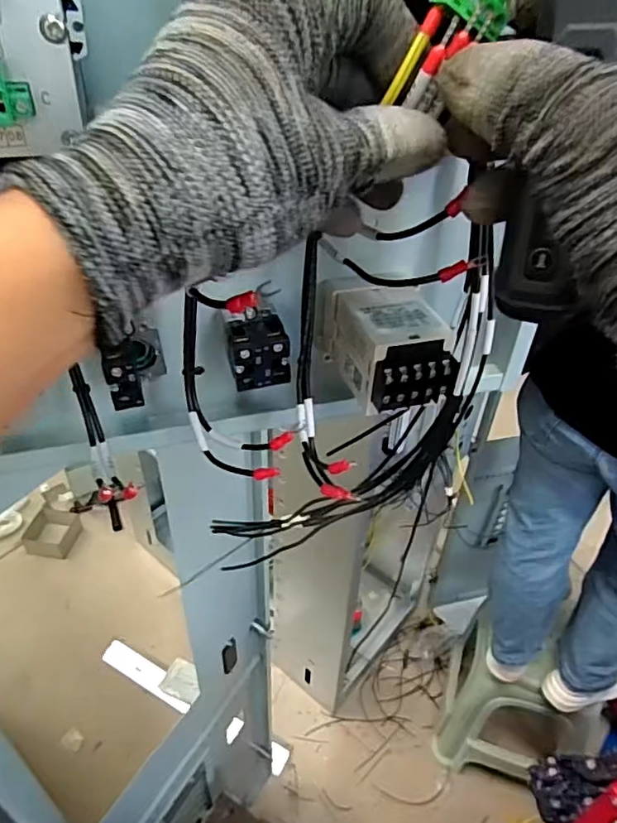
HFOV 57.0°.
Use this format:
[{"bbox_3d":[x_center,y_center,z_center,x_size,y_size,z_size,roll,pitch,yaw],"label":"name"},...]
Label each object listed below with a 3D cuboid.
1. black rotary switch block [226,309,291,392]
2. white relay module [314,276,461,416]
[{"bbox_3d":[-0.029,-0.034,0.311,0.031,0.033,0.025,-11,41,-16],"label":"black rotary switch block"},{"bbox_3d":[0.044,-0.038,0.318,0.054,0.045,0.078,-9,40,-14],"label":"white relay module"}]

